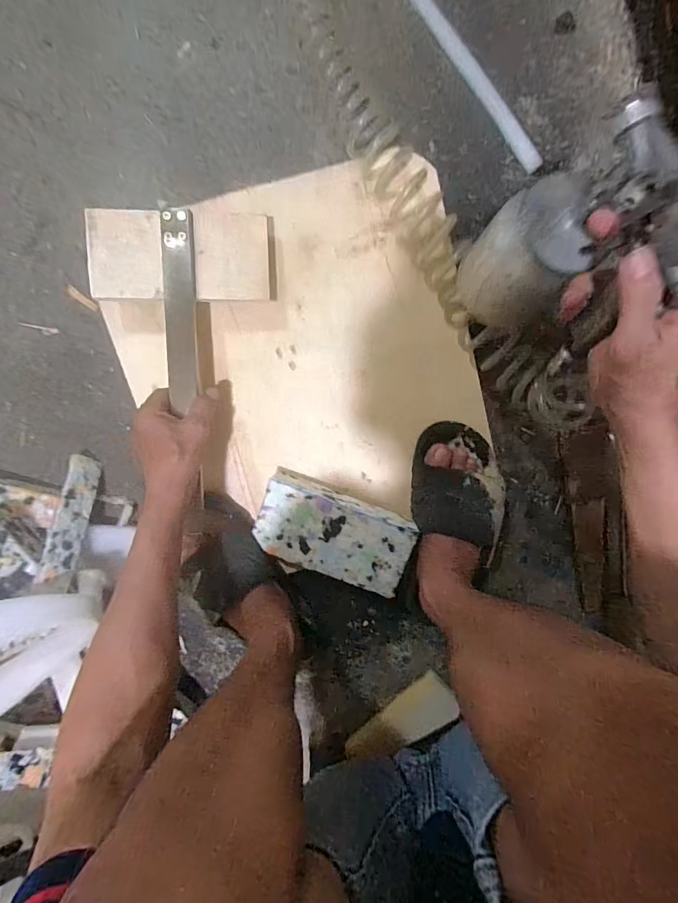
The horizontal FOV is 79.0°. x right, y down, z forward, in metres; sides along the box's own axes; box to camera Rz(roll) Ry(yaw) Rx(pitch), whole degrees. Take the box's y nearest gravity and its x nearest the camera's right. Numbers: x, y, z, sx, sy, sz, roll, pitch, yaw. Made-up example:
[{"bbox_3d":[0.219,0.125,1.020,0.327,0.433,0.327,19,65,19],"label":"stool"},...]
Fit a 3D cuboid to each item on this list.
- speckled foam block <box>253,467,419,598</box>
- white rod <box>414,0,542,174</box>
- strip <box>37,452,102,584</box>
[{"bbox_3d":[-0.007,0.102,0.516,0.187,0.055,0.097,21,97,-5],"label":"speckled foam block"},{"bbox_3d":[0.154,-0.434,0.474,0.021,0.010,0.252,-40,98,4],"label":"white rod"},{"bbox_3d":[-0.319,0.078,0.493,0.037,0.011,0.145,23,63,-44],"label":"strip"}]

